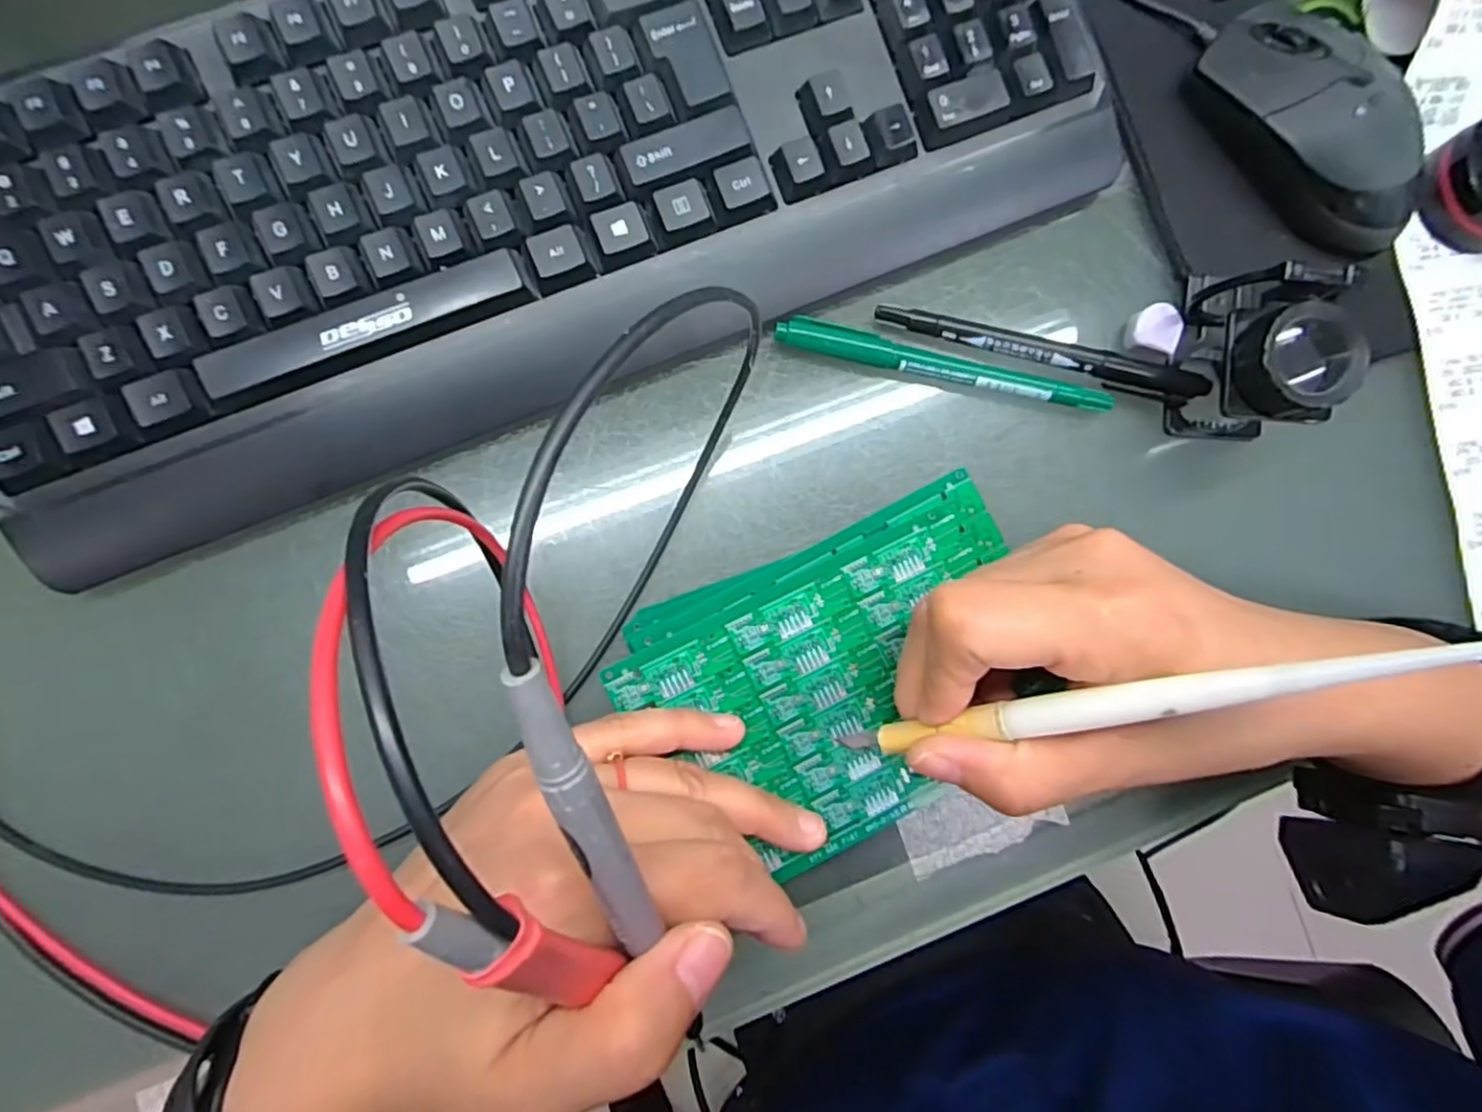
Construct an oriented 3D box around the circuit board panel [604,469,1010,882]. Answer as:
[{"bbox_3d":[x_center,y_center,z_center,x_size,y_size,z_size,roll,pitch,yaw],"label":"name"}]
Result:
[{"bbox_3d":[0.039,0.044,0.224,0.136,0.004,0.087,-29,89,-6],"label":"circuit board panel"}]

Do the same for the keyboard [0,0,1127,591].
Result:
[{"bbox_3d":[-0.069,-0.143,0.250,0.425,0.044,0.156,-22,88,-6],"label":"keyboard"}]

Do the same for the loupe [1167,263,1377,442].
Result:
[{"bbox_3d":[0.200,-0.080,0.260,0.042,0.058,0.063,-2,86,-5],"label":"loupe"}]

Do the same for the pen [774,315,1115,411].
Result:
[{"bbox_3d":[0.083,-0.078,0.274,0.138,0.012,0.014,11,85,-4],"label":"pen"}]

